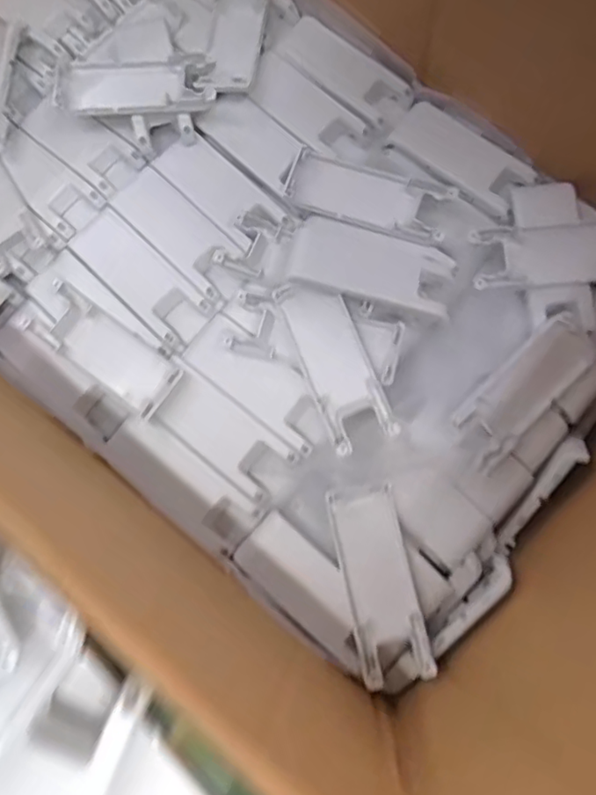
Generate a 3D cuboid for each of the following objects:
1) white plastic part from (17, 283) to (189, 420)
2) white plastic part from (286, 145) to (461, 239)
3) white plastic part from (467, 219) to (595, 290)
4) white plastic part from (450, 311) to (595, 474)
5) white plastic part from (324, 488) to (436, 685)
[{"bbox_3d":[-0.119,-0.030,0.365,0.102,0.016,0.037,35,80,7],"label":"white plastic part"},{"bbox_3d":[0.046,-0.131,0.383,0.100,0.015,0.039,19,79,4],"label":"white plastic part"},{"bbox_3d":[0.161,-0.087,0.366,0.106,0.019,0.039,-8,79,-2],"label":"white plastic part"},{"bbox_3d":[0.135,-0.006,0.355,0.098,0.010,0.044,-42,108,-7],"label":"white plastic part"},{"bbox_3d":[0.046,0.103,0.336,0.039,0.019,0.102,-11,80,-1],"label":"white plastic part"}]

